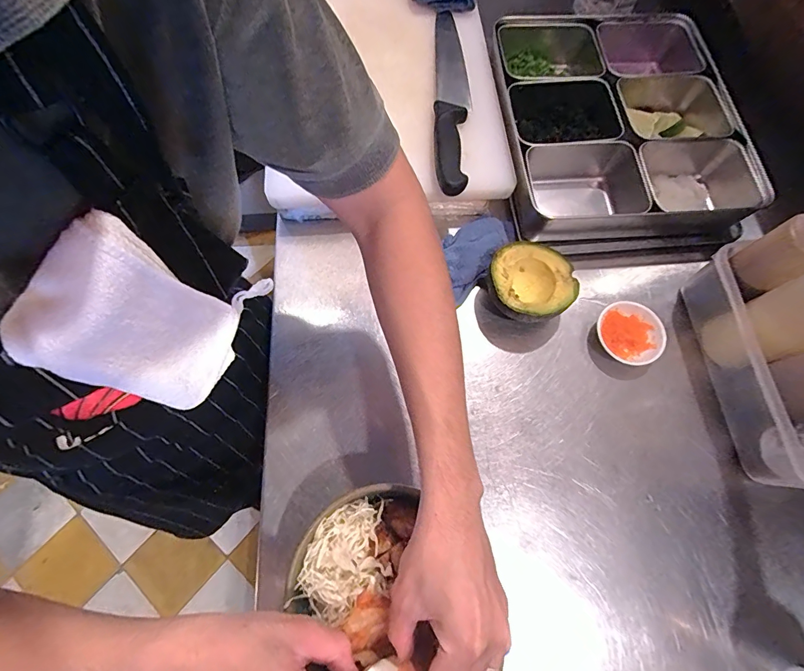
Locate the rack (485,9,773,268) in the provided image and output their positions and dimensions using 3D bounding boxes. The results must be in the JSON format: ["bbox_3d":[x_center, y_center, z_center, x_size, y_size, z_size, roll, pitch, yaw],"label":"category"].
[{"bbox_3d":[0.273,-0.301,0.540,0.294,0.077,0.421,-5,70,-4],"label":"rack"}]

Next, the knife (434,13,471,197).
[{"bbox_3d":[0.065,-0.309,0.511,0.044,0.018,0.320,4,70,-1],"label":"knife"}]

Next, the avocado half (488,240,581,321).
[{"bbox_3d":[0.145,-0.056,0.458,0.093,0.052,0.088,1,70,-2],"label":"avocado half"}]

